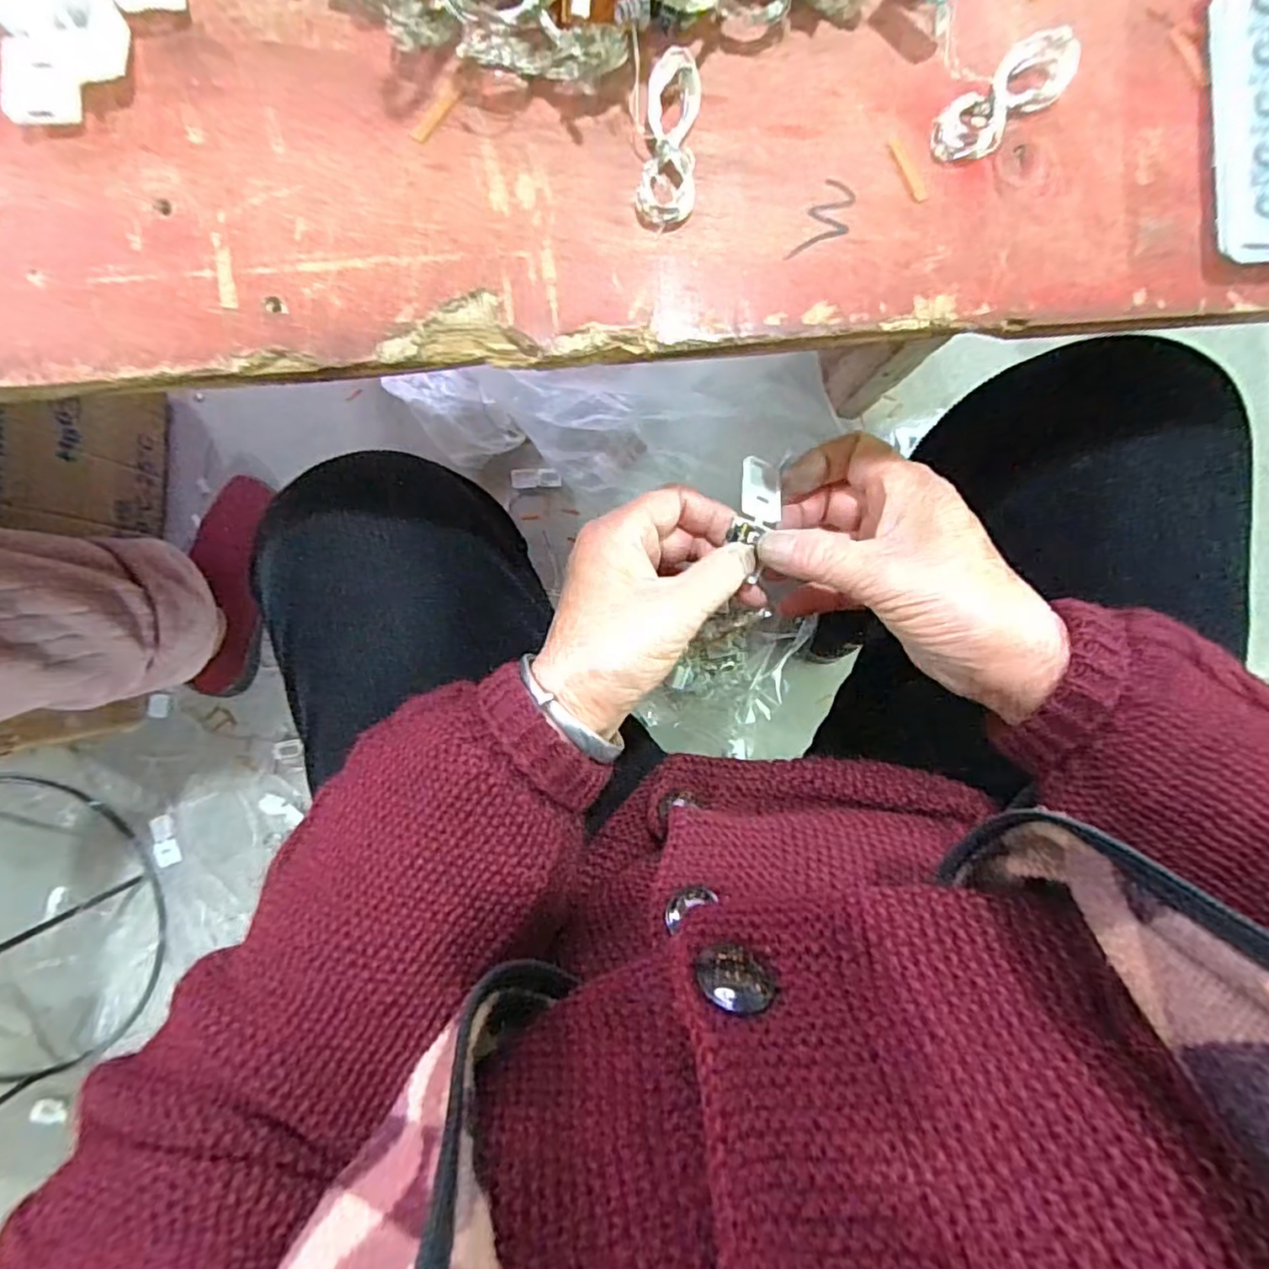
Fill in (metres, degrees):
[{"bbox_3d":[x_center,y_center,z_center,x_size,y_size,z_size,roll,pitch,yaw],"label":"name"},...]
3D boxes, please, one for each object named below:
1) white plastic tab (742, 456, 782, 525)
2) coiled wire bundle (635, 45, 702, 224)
[{"bbox_3d":[0.056,-0.065,0.289,0.019,0.004,0.028,1,87,-25],"label":"white plastic tab"},{"bbox_3d":[0.012,-0.158,0.203,0.017,0.008,0.049,5,91,-2],"label":"coiled wire bundle"}]

